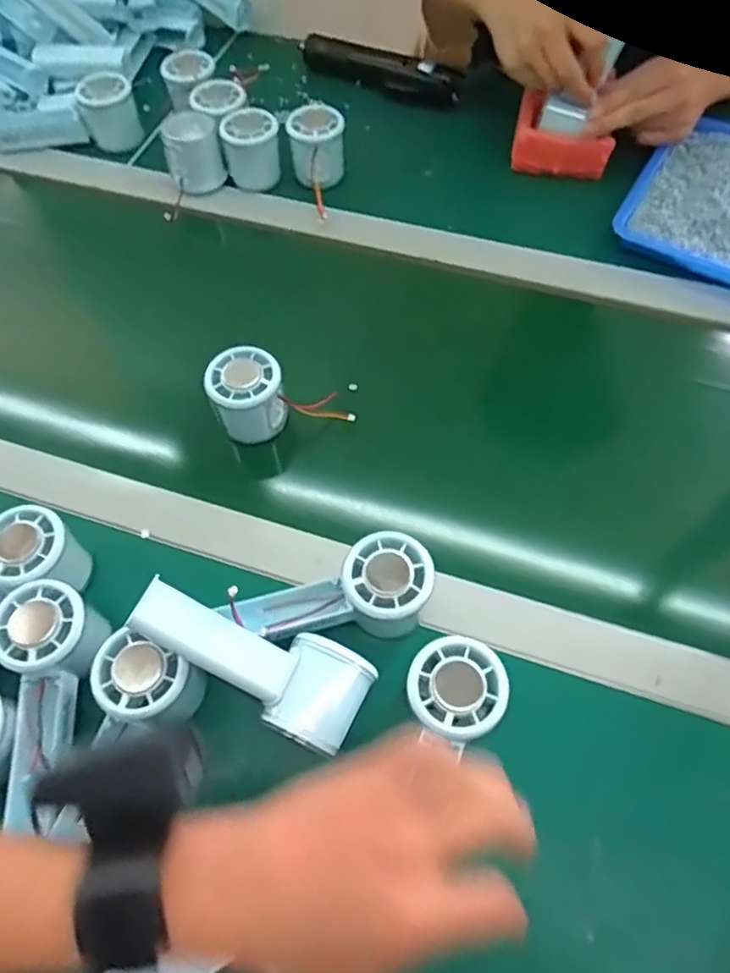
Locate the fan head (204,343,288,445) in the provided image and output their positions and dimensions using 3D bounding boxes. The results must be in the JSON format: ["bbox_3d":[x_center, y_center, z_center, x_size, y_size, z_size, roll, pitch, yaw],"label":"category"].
[{"bbox_3d":[-0.094,-0.073,0.518,0.054,0.060,0.051,-27,65,-11],"label":"fan head"}]

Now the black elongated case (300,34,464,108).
[{"bbox_3d":[0.021,-0.483,0.747,0.194,0.039,0.033,23,64,12],"label":"black elongated case"}]

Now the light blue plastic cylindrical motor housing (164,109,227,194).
[{"bbox_3d":[-0.172,-0.340,0.658,0.051,0.057,0.051,0,62,0],"label":"light blue plastic cylindrical motor housing"}]

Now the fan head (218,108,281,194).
[{"bbox_3d":[-0.114,-0.344,0.661,0.052,0.067,0.045,-8,62,-4],"label":"fan head"}]

